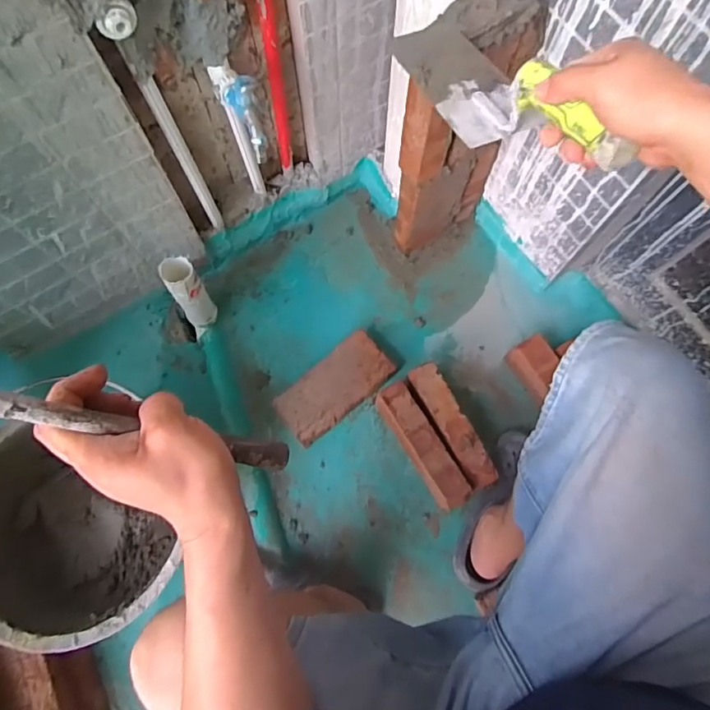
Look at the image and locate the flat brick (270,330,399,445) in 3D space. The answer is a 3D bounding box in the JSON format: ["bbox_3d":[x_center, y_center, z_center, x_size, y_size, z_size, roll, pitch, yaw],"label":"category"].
[{"bbox_3d":[-0.036,0.057,0.914,0.216,0.059,0.105,-42,79,-11],"label":"flat brick"}]

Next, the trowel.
[{"bbox_3d":[0.137,-0.238,0.468,0.088,0.065,0.273,-25,47,-7],"label":"trowel"}]

